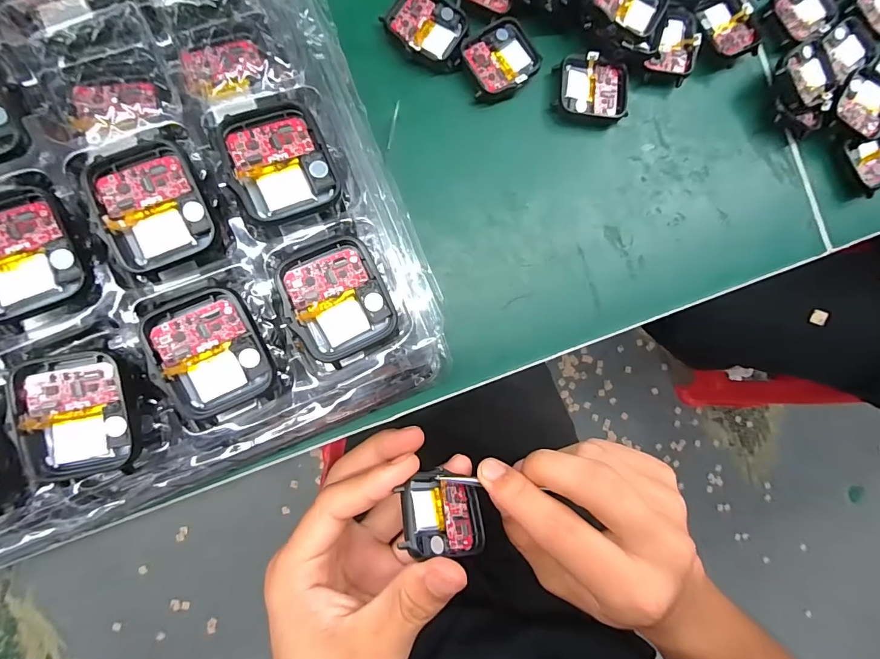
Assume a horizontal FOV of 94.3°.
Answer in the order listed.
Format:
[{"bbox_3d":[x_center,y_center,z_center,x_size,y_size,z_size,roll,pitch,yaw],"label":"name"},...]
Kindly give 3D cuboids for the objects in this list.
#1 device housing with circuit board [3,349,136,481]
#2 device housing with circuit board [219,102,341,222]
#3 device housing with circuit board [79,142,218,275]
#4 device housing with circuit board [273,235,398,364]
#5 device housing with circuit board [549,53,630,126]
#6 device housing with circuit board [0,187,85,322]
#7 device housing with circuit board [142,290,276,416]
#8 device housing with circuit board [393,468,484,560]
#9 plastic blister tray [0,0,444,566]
[{"bbox_3d":[-0.128,0.031,0.144,0.036,0.004,0.044,-7,88,-8],"label":"device housing with circuit board"},{"bbox_3d":[-0.062,-0.066,0.157,0.038,0.007,0.045,-18,90,-6],"label":"device housing with circuit board"},{"bbox_3d":[-0.106,-0.047,0.149,0.036,0.004,0.046,-20,90,-8],"label":"device housing with circuit board"},{"bbox_3d":[-0.040,-0.012,0.160,0.037,0.010,0.043,-25,91,-6],"label":"device housing with circuit board"},{"bbox_3d":[0.092,-0.147,0.252,0.046,0.016,0.038,-2,87,-8],"label":"device housing with circuit board"},{"bbox_3d":[-0.149,-0.028,0.144,0.037,0.005,0.045,-23,90,-8],"label":"device housing with circuit board"},{"bbox_3d":[-0.085,0.009,0.152,0.036,0.011,0.044,-22,90,-6],"label":"device housing with circuit board"},{"bbox_3d":[0.001,0.085,0.190,0.046,0.006,0.035,18,48,-35],"label":"device housing with circuit board"},{"bbox_3d":[-0.164,-0.072,0.147,0.256,0.022,0.297,-23,90,-8],"label":"plastic blister tray"}]

